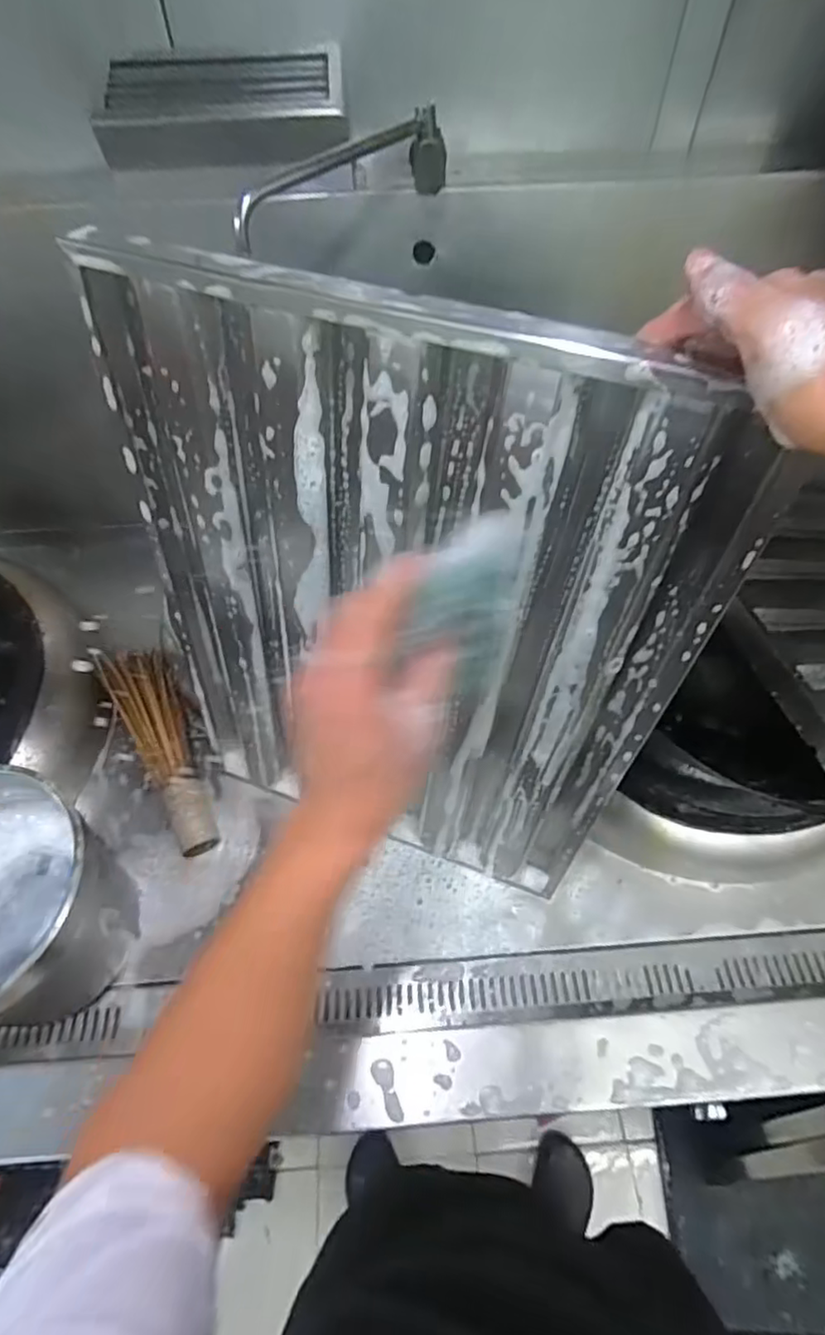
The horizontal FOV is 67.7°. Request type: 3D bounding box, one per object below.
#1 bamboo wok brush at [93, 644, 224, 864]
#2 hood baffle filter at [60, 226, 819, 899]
[{"bbox_3d":[-0.321,0.099,0.793,0.084,0.053,0.291,-23,73,-13],"label":"bamboo wok brush"},{"bbox_3d":[-0.026,-0.007,0.561,0.453,0.595,0.033,18,49,10],"label":"hood baffle filter"}]

